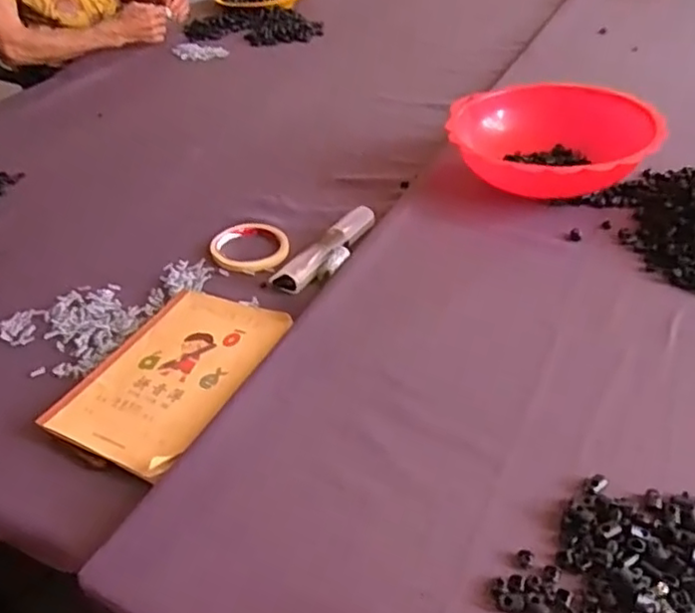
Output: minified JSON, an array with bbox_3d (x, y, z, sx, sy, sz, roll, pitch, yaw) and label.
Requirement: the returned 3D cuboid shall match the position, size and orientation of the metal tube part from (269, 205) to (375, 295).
[{"bbox_3d":[-0.017,-0.067,0.739,0.055,0.025,0.153,22,47,31],"label":"metal tube part"}]

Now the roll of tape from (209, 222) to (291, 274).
[{"bbox_3d":[-0.121,-0.076,0.778,0.091,0.008,0.097,-17,40,-13],"label":"roll of tape"}]

